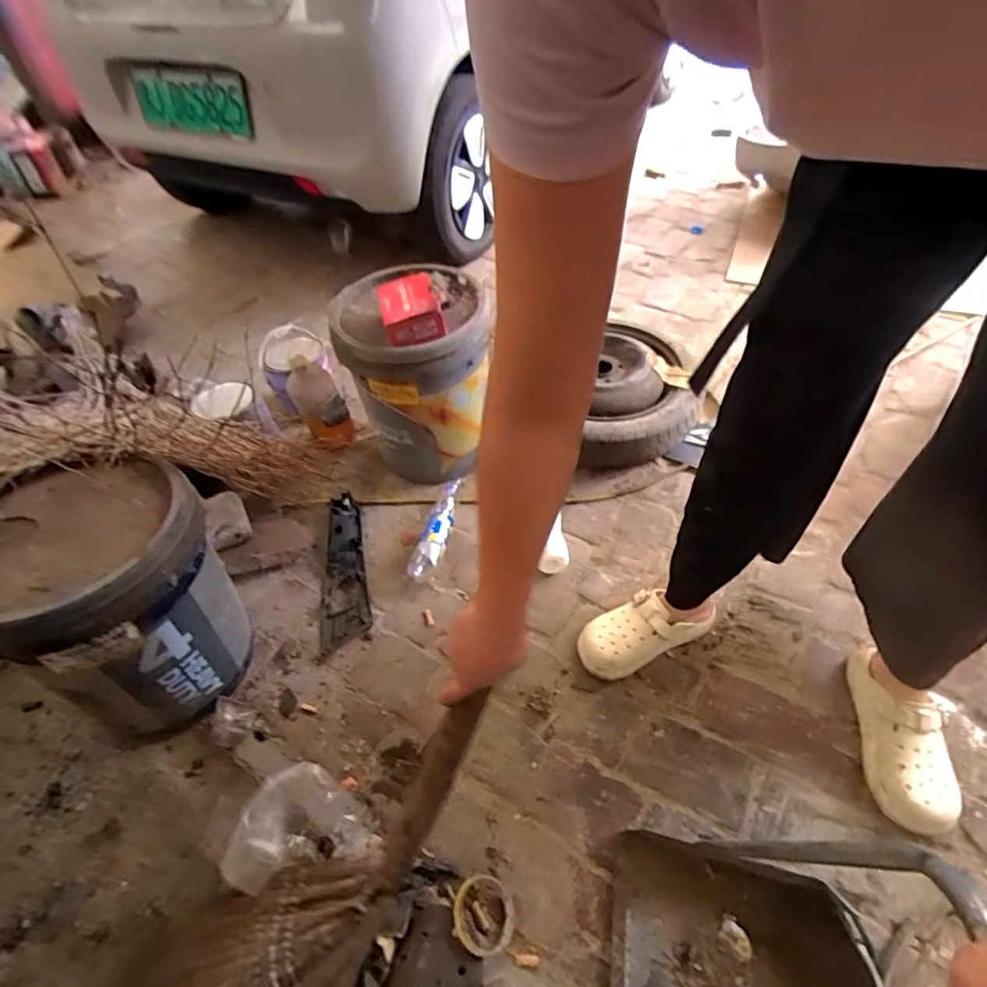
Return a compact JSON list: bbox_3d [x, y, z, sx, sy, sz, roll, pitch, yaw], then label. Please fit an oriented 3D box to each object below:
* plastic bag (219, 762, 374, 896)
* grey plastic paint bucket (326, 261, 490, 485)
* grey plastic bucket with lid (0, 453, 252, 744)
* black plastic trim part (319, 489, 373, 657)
[{"bbox_3d":[-0.262,0.442,0.712,0.161,0.108,0.107,-17,49,-14],"label":"plastic bag"},{"bbox_3d":[-0.165,-0.260,1.129,0.286,0.382,0.306,-11,48,-9],"label":"grey plastic paint bucket"},{"bbox_3d":[-0.535,0.158,0.776,0.257,0.384,0.266,-1,47,1],"label":"grey plastic bucket with lid"},{"bbox_3d":[-0.288,0.146,1.039,0.085,0.025,0.335,-4,57,-7],"label":"black plastic trim part"}]

